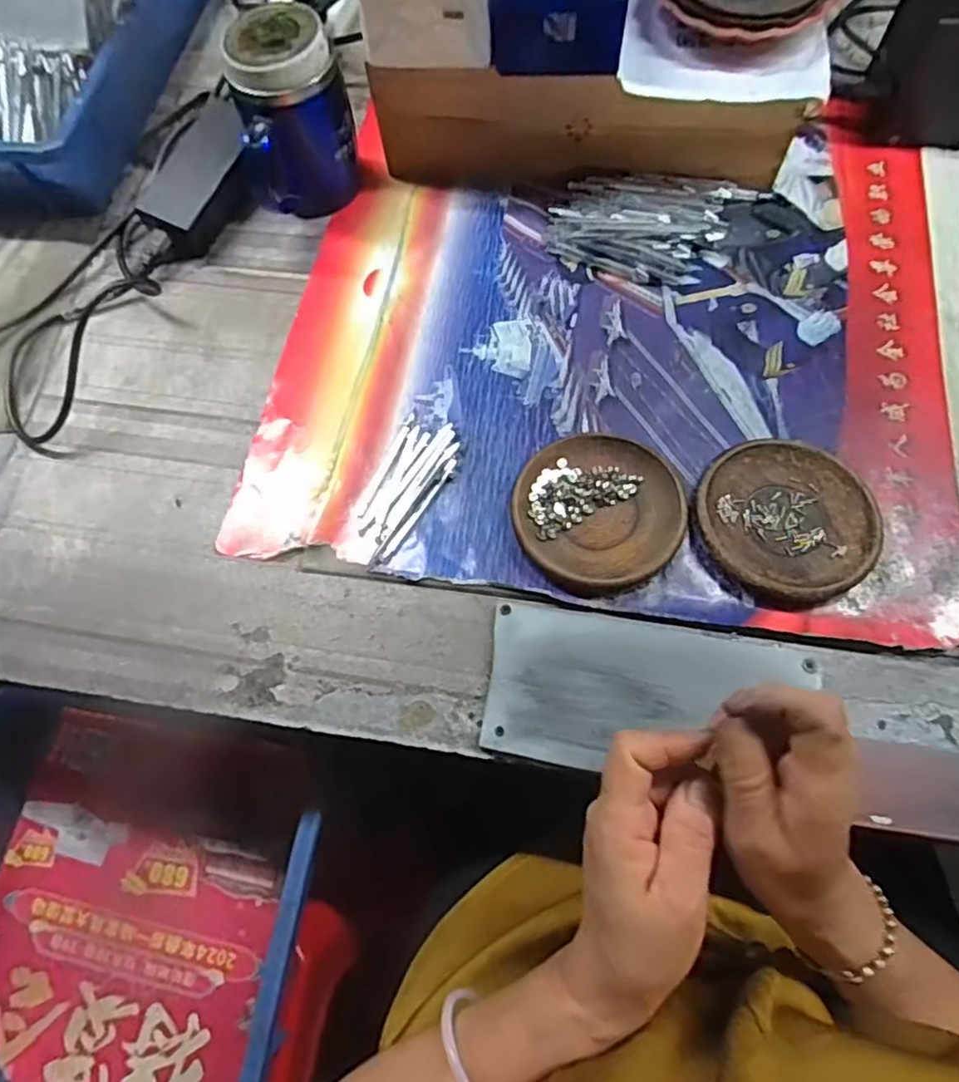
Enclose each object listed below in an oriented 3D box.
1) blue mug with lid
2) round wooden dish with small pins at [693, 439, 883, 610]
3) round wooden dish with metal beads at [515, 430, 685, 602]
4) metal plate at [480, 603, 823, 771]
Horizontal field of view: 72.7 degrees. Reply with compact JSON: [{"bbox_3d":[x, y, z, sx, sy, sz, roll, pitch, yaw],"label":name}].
[{"bbox_3d":[-0.150,-0.336,0.534,0.097,0.134,0.080,-20,67,-6],"label":"blue mug with lid"},{"bbox_3d":[0.206,-0.015,0.440,0.111,0.017,0.115,-1,66,2],"label":"round wooden dish with small pins"},{"bbox_3d":[0.081,-0.021,0.451,0.112,0.016,0.116,-1,66,2],"label":"round wooden dish with metal beads"},{"bbox_3d":[0.103,0.096,0.402,0.194,0.013,0.094,8,67,6],"label":"metal plate"}]

